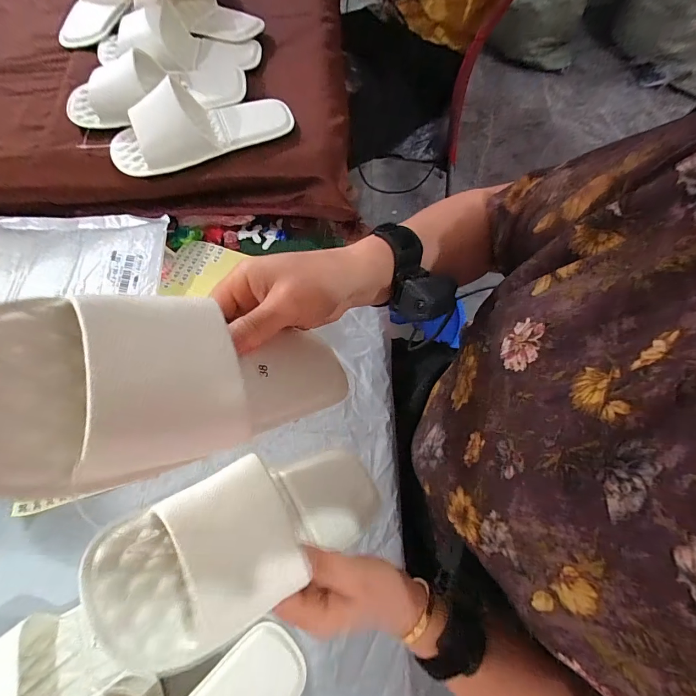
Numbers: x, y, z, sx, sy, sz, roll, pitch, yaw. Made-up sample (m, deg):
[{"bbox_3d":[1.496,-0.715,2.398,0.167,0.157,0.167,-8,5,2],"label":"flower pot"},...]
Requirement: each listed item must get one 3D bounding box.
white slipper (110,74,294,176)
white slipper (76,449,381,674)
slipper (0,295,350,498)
[{"bbox_3d":[-0.192,-0.294,0.473,0.235,0.067,0.095,-23,70,-10],"label":"white slipper"},{"bbox_3d":[-0.057,0.130,0.277,0.221,0.049,0.092,-5,60,-47],"label":"white slipper"},{"bbox_3d":[-0.077,0.015,0.222,0.049,0.224,0.094,-39,67,31],"label":"slipper"}]

